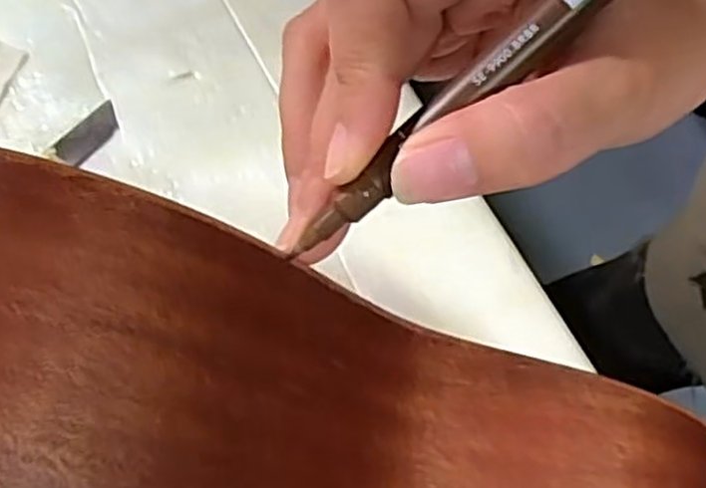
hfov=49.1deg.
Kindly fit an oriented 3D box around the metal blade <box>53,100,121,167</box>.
[{"bbox_3d":[-0.133,-0.056,0.392,0.022,0.004,0.037,39,72,25],"label":"metal blade"}]

